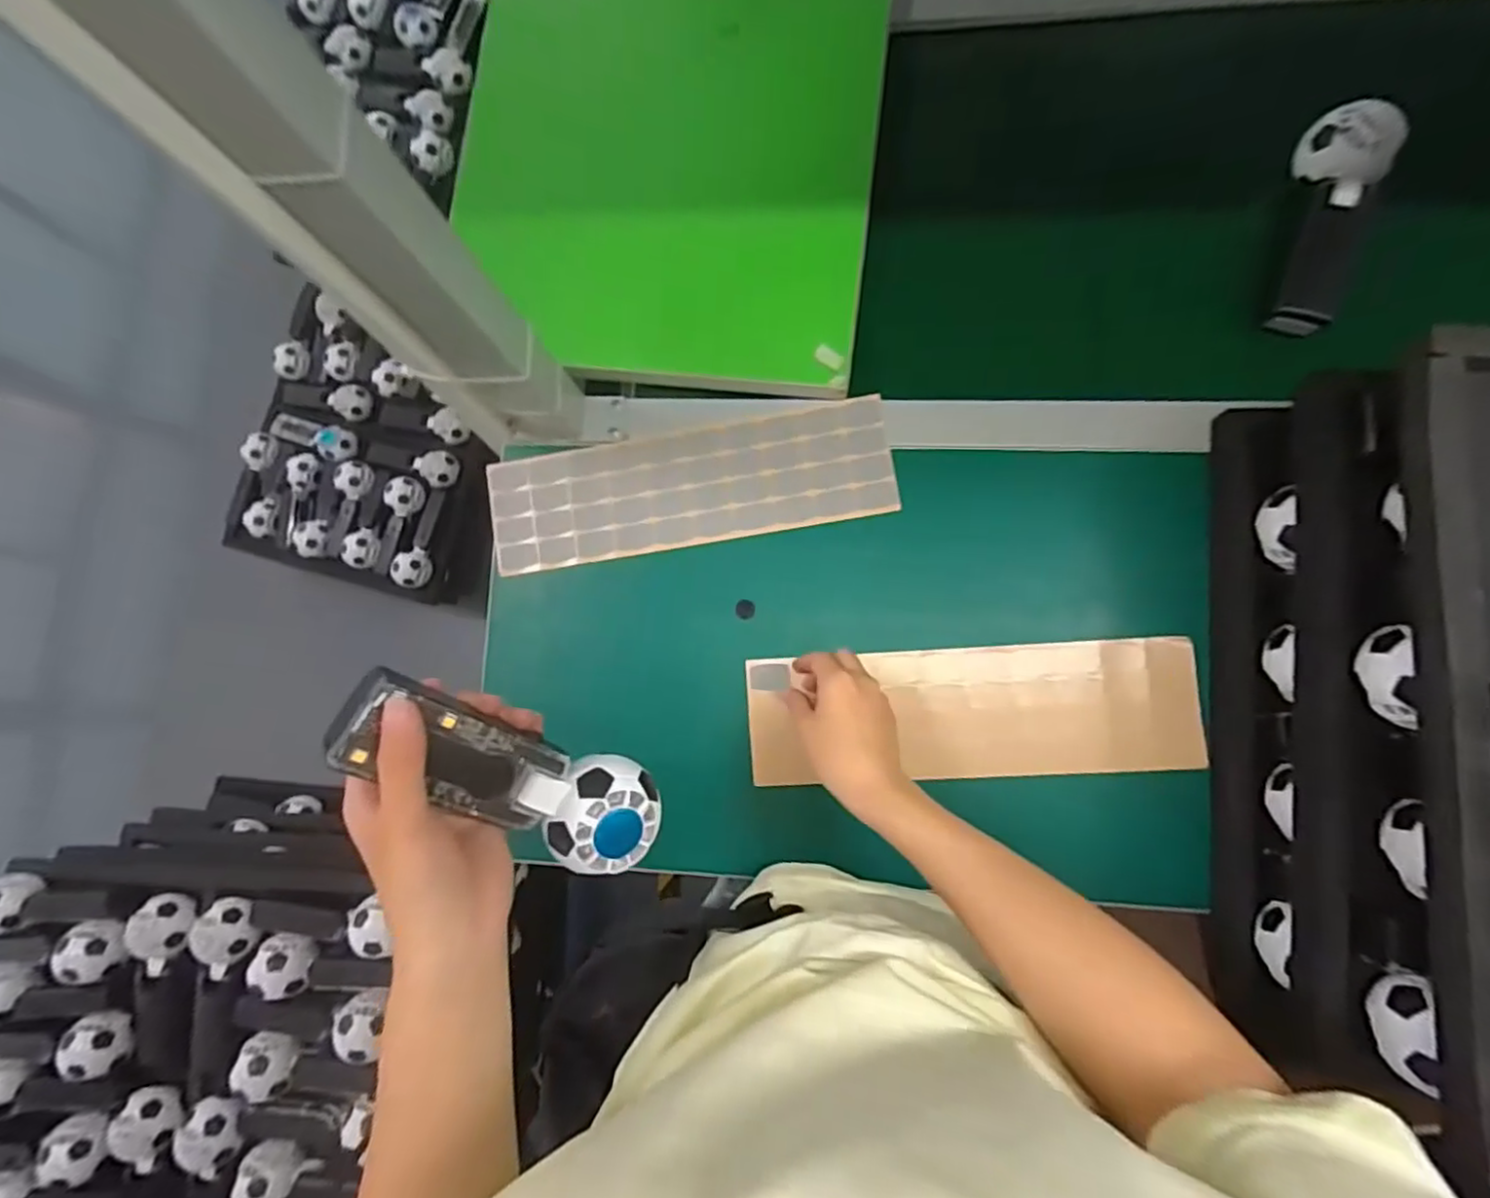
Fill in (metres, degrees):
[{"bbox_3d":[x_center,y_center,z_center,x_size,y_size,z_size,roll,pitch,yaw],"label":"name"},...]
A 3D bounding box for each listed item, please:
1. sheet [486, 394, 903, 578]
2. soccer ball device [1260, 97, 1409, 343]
[{"bbox_3d":[-0.047,-0.095,0.568,0.335,0.006,0.095,-10,82,5],"label":"sheet"},{"bbox_3d":[0.439,-0.284,0.507,0.053,0.052,0.161,15,85,8],"label":"soccer ball device"}]

